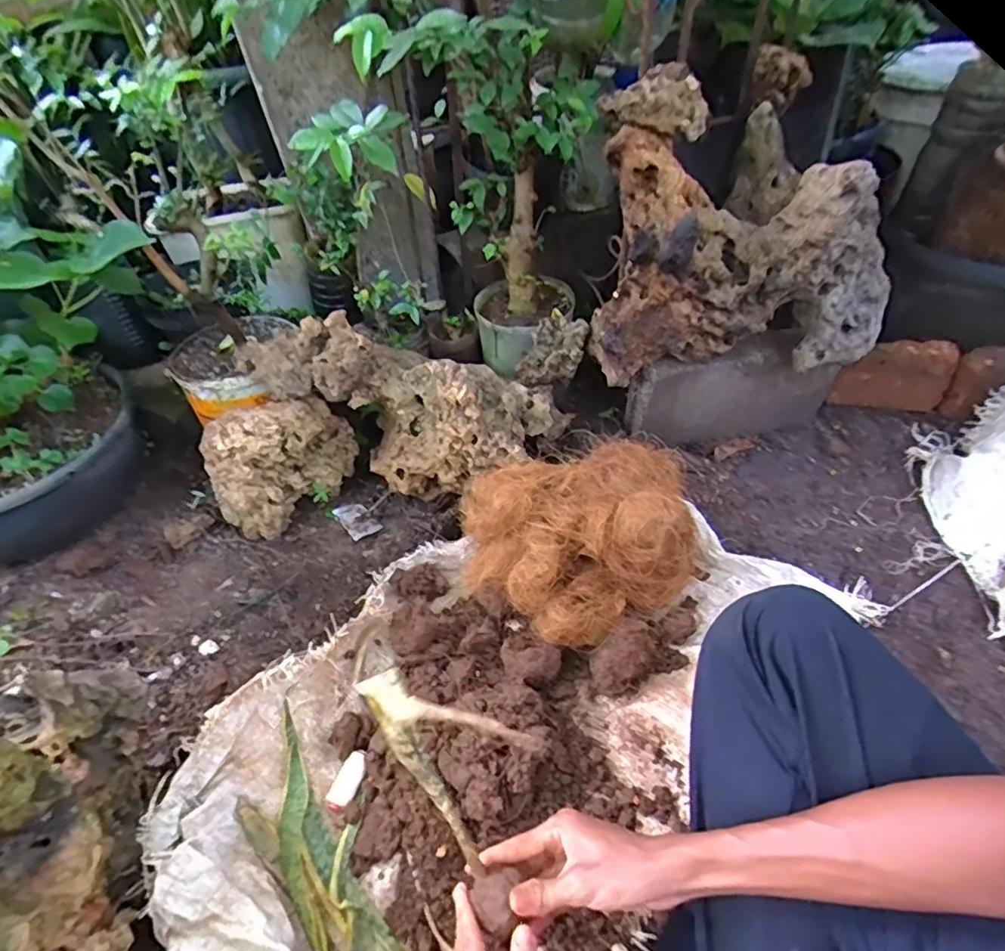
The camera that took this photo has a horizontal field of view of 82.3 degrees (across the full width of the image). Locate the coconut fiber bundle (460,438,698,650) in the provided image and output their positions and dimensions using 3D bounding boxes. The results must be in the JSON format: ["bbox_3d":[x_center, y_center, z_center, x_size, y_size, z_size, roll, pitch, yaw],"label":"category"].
[{"bbox_3d":[0.096,0.084,0.688,0.267,0.138,0.206,-10,46,-5],"label":"coconut fiber bundle"}]

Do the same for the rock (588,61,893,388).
[{"bbox_3d":[0.303,-0.291,0.704,0.361,0.306,0.171,-4,46,1],"label":"rock"}]

